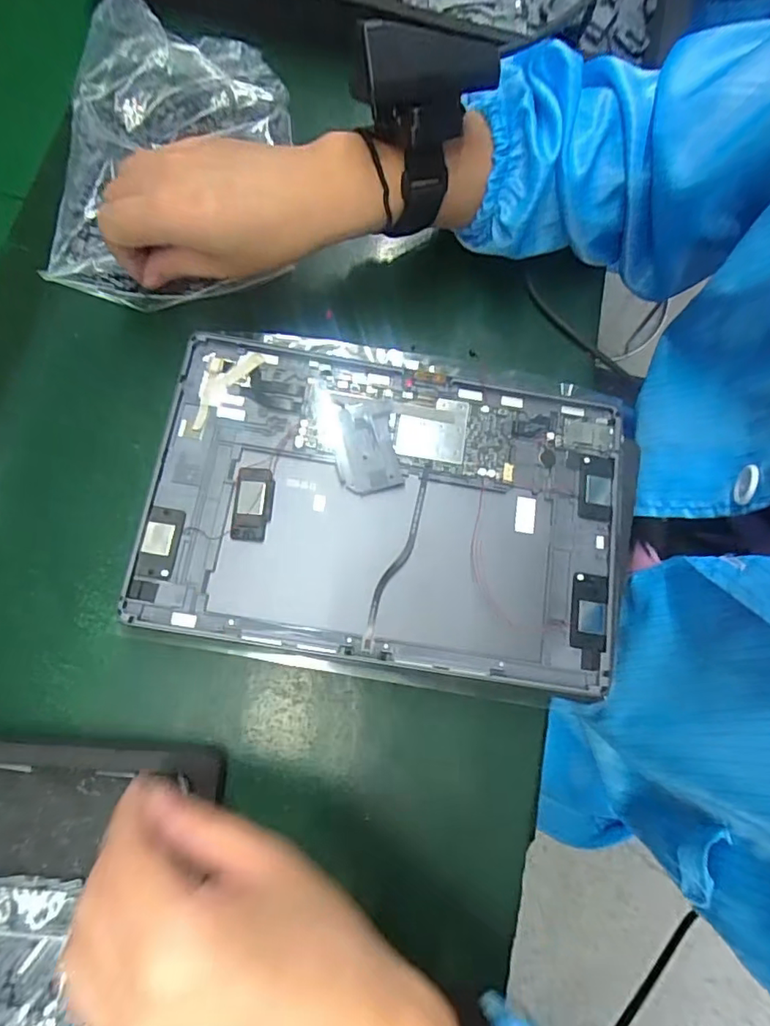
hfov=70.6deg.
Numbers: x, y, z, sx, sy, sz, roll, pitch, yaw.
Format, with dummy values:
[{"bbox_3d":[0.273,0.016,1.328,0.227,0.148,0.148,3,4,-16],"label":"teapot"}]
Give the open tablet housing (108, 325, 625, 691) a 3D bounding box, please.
[{"bbox_3d":[0.005,-0.004,0.302,0.257,0.011,0.168,9,77,-2],"label":"open tablet housing"}]

